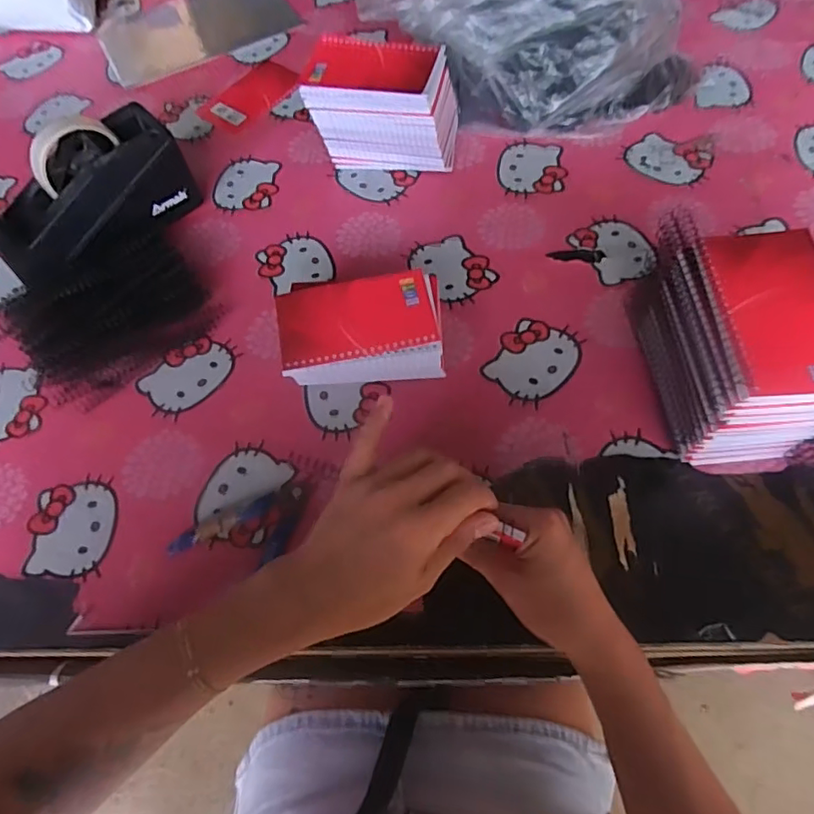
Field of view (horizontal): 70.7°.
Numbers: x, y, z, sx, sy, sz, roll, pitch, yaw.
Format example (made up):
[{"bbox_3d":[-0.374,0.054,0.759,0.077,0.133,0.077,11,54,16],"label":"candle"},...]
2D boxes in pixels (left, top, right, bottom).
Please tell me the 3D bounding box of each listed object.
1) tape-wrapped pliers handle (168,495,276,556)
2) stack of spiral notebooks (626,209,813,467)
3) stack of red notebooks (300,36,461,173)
[{"bbox_3d":[-0.147,0.093,0.455,0.087,0.012,0.013,-26,62,-10],"label":"tape-wrapped pliers handle"},{"bbox_3d":[0.246,-0.050,0.437,0.084,0.122,0.160,-6,61,1],"label":"stack of spiral notebooks"},{"bbox_3d":[-0.024,-0.320,0.616,0.149,0.102,0.088,9,62,9],"label":"stack of red notebooks"}]

